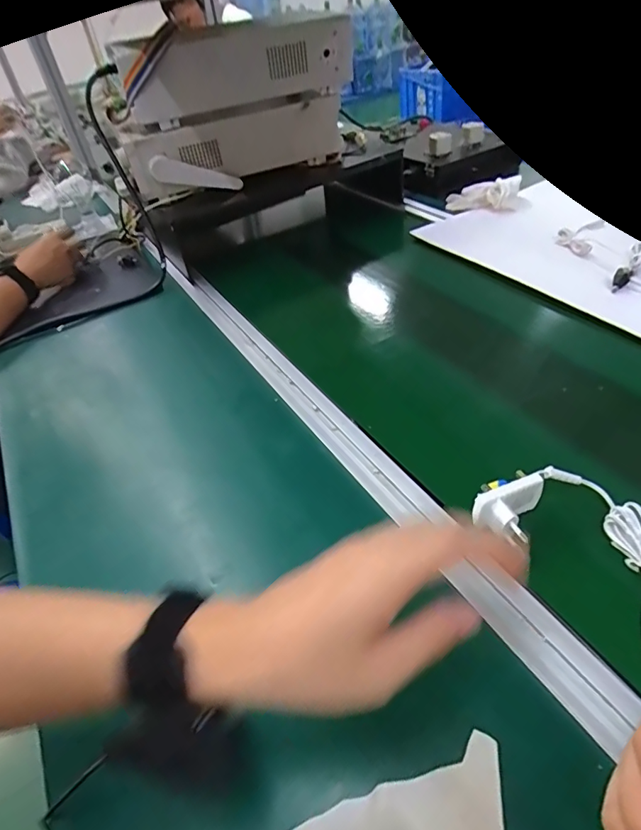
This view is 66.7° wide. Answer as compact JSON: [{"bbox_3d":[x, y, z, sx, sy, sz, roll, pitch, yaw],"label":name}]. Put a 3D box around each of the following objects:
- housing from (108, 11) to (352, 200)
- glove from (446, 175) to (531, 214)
[{"bbox_3d":[-0.146,-0.518,0.812,0.369,0.201,0.132,-22,45,-15],"label":"housing"},{"bbox_3d":[0.308,-0.407,0.902,0.142,0.034,0.078,2,44,9],"label":"glove"}]

